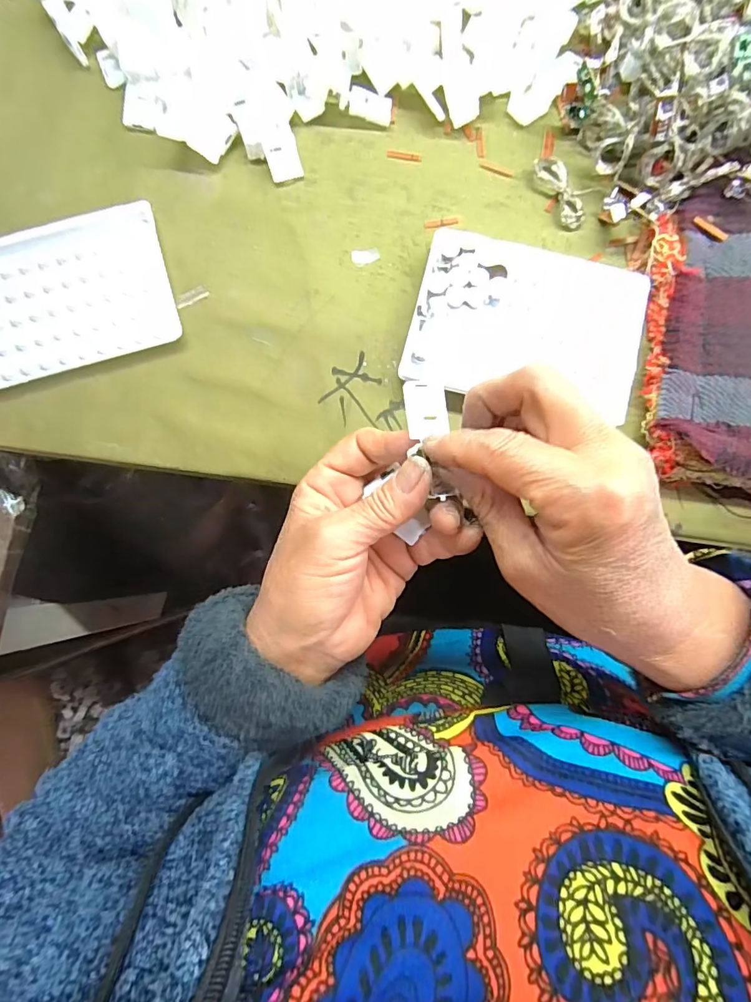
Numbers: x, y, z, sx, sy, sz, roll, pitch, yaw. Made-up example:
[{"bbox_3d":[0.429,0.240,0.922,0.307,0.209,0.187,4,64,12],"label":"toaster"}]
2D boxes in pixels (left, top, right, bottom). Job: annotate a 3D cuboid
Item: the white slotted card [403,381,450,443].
[{"bbox_3d":[0.024,-0.043,0.225,0.021,0.004,0.029,-4,77,-17],"label":"white slotted card"}]

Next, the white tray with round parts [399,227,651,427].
[{"bbox_3d":[0.089,-0.106,0.281,0.130,0.013,0.095,13,84,3],"label":"white tray with round parts"}]

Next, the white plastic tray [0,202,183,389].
[{"bbox_3d":[-0.192,-0.127,0.290,0.129,0.008,0.095,-18,84,-1],"label":"white plastic tray"}]

